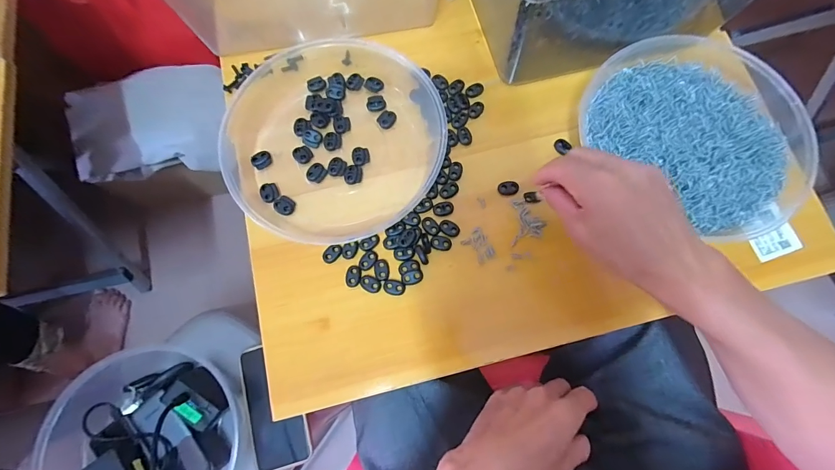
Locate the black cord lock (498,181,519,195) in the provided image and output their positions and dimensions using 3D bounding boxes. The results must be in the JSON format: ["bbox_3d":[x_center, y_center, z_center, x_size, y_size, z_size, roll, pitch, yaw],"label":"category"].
[{"bbox_3d":[0.098,-0.051,0.410,0.022,0.006,0.015,-4,76,0],"label":"black cord lock"}]

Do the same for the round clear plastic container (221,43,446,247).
[{"bbox_3d":[-0.094,-0.118,0.417,0.227,0.038,0.250,-21,74,-5],"label":"round clear plastic container"}]

